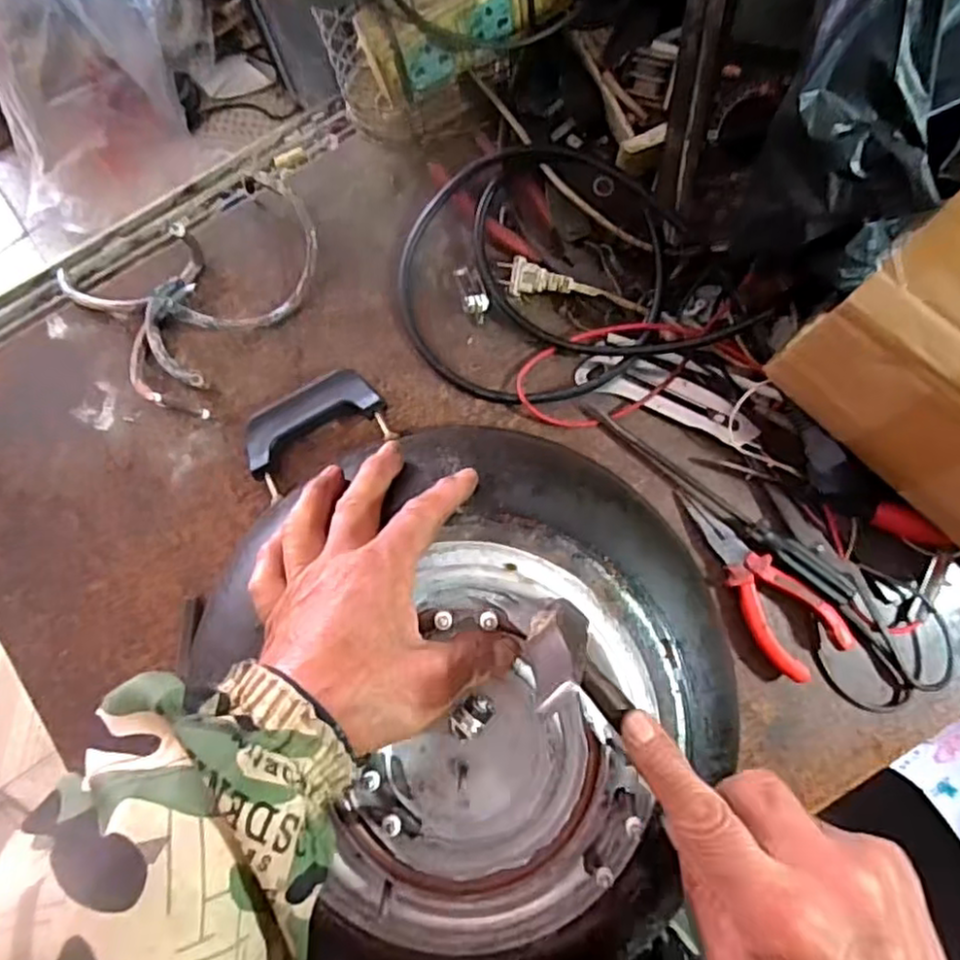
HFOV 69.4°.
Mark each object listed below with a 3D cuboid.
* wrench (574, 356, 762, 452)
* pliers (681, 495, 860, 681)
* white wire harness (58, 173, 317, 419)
[{"bbox_3d":[0.135,-0.058,0.496,0.135,0.010,0.028,23,85,6],"label":"wrench"},{"bbox_3d":[0.187,0.072,0.476,0.053,0.014,0.140,-42,83,-2],"label":"pliers"},{"bbox_3d":[-0.201,-0.150,0.493,0.174,0.047,0.161,-42,83,-2],"label":"white wire harness"}]

